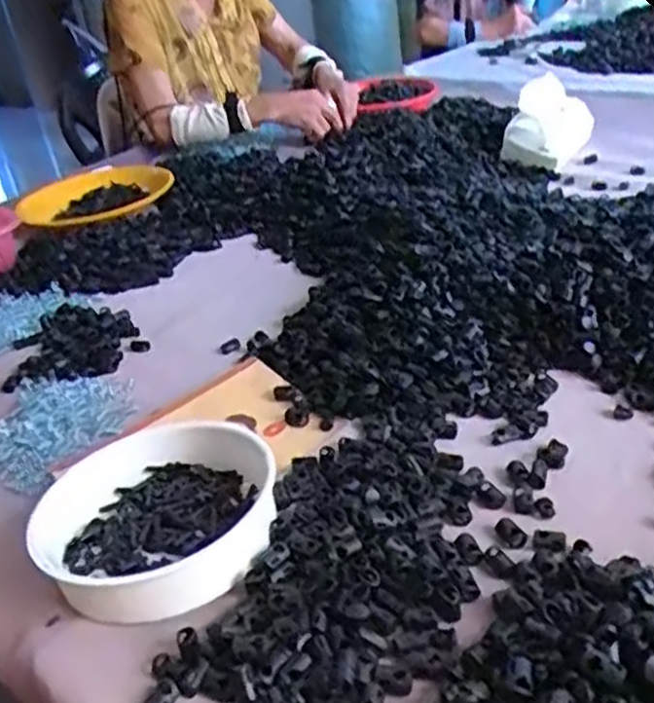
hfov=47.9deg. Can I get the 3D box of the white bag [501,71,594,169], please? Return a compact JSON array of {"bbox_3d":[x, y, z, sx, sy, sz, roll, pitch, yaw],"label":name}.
[{"bbox_3d":[0.334,-0.349,1.108,0.088,0.102,0.122,16,38,35],"label":"white bag"}]

